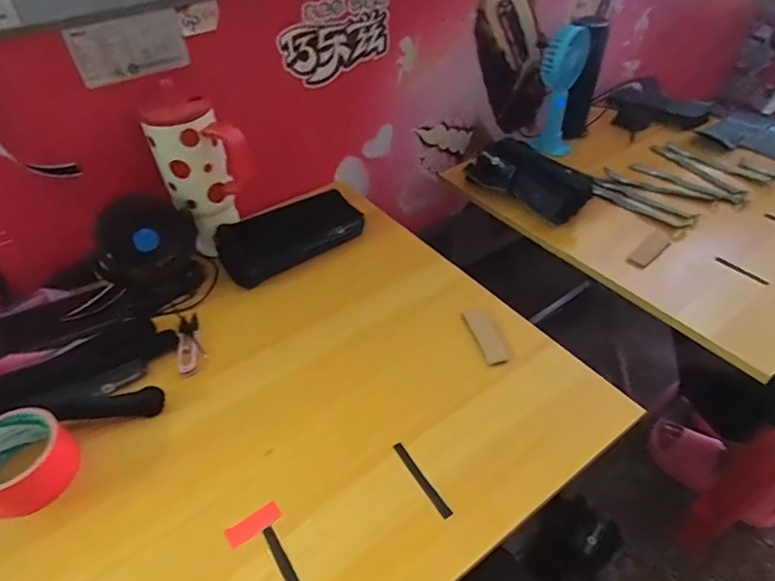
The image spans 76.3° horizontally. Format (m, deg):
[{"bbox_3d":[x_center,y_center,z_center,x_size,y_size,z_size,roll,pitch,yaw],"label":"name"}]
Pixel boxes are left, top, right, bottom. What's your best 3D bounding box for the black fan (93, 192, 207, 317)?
[{"bbox_3d":[-0.301,-0.054,0.627,0.117,0.130,0.079,-23,47,-20],"label":"black fan"}]

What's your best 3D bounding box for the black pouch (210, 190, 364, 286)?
[{"bbox_3d":[-0.134,-0.078,0.709,0.208,0.059,0.072,-23,47,-20],"label":"black pouch"}]

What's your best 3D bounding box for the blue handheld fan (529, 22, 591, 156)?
[{"bbox_3d":[0.309,-0.351,0.891,0.078,0.219,0.063,9,45,12],"label":"blue handheld fan"}]

